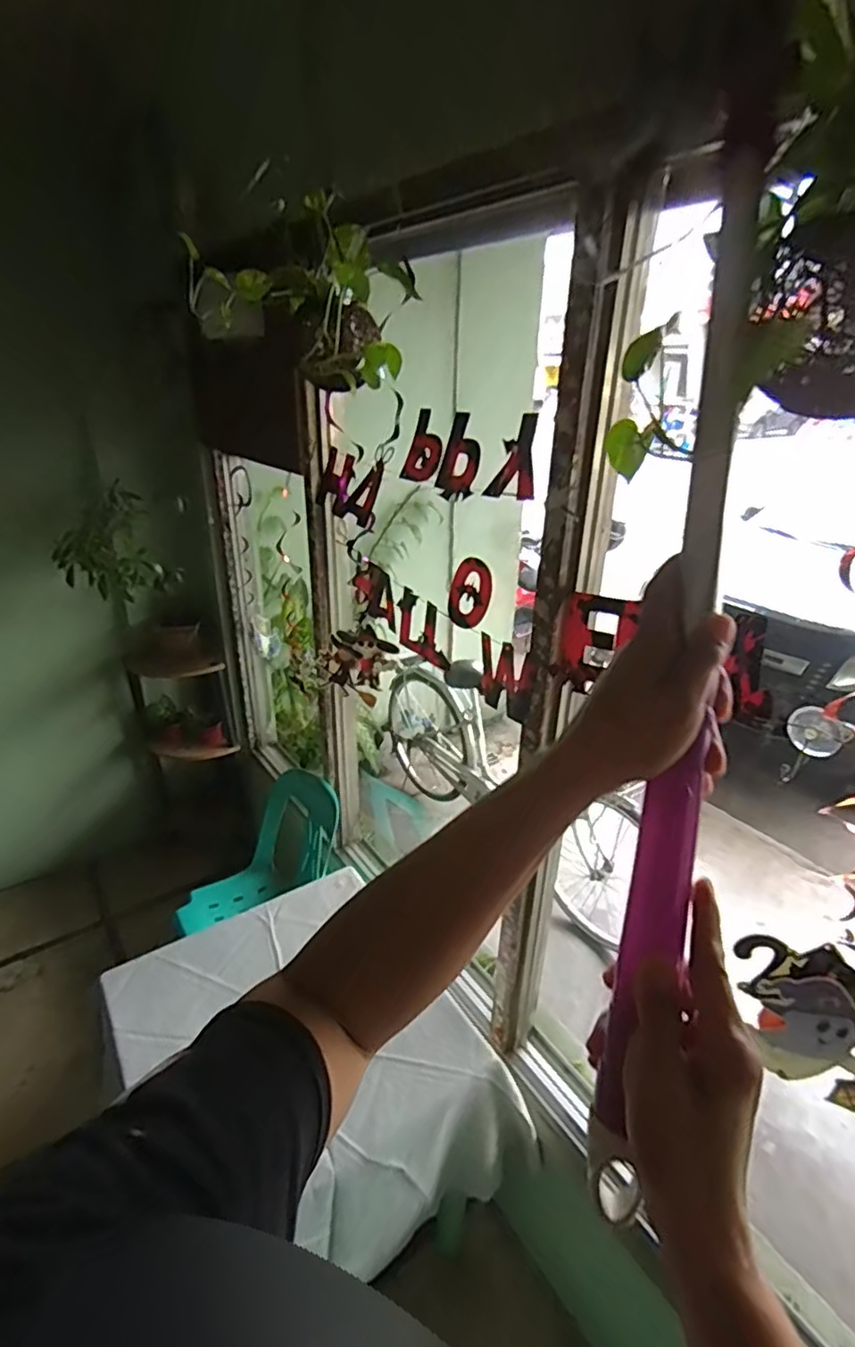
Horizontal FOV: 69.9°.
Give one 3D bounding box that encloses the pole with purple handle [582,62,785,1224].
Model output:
[{"bbox_3d":[0.147,-0.025,0.336,0.029,0.615,0.033,9,-4,14],"label":"pole with purple handle"}]

